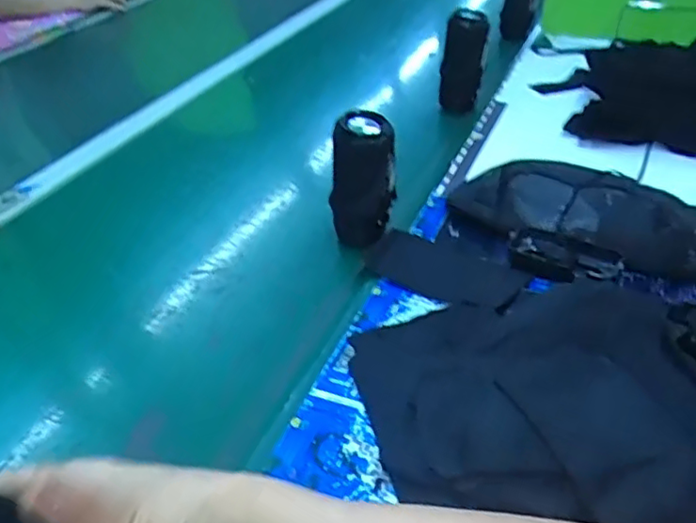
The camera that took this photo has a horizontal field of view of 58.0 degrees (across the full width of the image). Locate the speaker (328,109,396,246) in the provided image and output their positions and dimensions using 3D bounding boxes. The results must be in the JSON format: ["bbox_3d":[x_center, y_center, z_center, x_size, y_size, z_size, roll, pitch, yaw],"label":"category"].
[{"bbox_3d":[0.016,-0.087,0.694,0.053,0.152,0.054,27,46,33],"label":"speaker"}]

